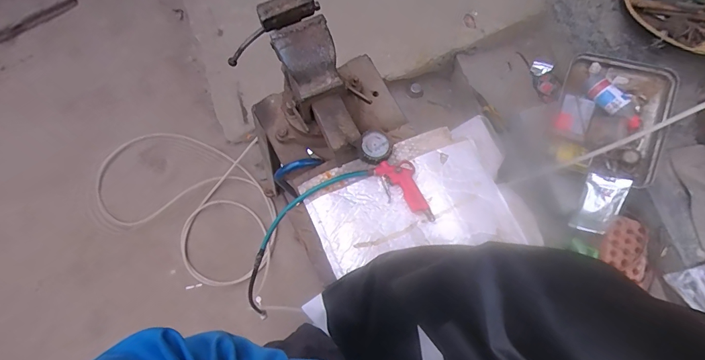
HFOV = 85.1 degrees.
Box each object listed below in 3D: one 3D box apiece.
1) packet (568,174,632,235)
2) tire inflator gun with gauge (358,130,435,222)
[{"bbox_3d":[0.691,0.067,1.070,0.101,0.016,0.168,18,113,17],"label":"packet"},{"bbox_3d":[0.089,-0.009,0.762,0.077,0.035,0.211,-35,78,-8],"label":"tire inflator gun with gauge"}]

